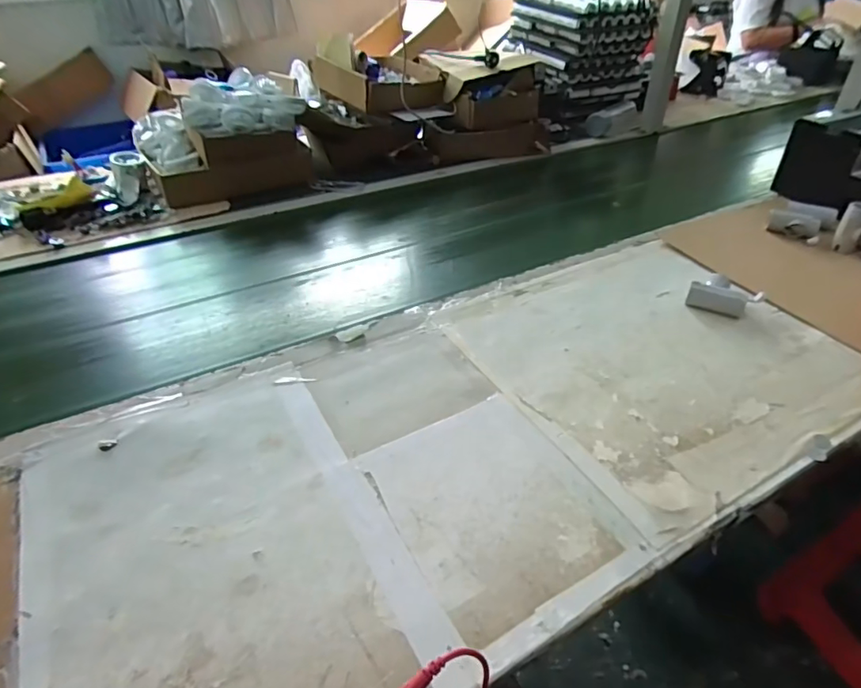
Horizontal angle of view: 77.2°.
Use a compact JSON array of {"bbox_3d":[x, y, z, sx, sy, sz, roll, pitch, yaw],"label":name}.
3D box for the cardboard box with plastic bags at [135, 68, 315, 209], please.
[{"bbox_3d":[-0.437,-0.443,1.131,0.307,0.195,0.285,-16,41,-20],"label":"cardboard box with plastic bags"}]

